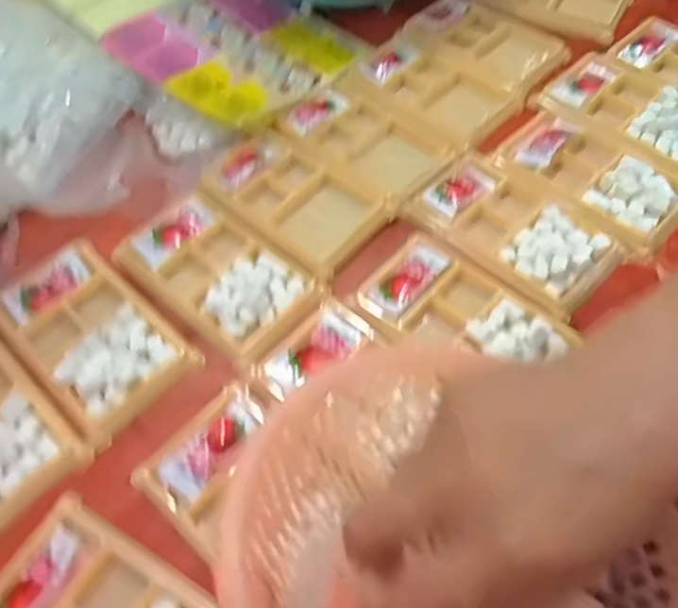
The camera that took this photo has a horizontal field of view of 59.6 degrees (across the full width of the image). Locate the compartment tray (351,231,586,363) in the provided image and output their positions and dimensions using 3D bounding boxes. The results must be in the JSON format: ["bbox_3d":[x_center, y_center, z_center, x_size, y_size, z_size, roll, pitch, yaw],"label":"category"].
[{"bbox_3d":[0.075,0.005,0.368,0.121,0.011,0.073,36,66,23],"label":"compartment tray"}]

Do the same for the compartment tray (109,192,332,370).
[{"bbox_3d":[-0.081,-0.023,0.403,0.132,0.012,0.080,34,65,22],"label":"compartment tray"}]

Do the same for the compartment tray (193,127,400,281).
[{"bbox_3d":[-0.033,-0.079,0.436,0.129,0.017,0.080,34,65,22],"label":"compartment tray"}]

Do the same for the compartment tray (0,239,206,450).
[{"bbox_3d":[-0.159,0.017,0.380,0.131,0.015,0.079,39,67,24],"label":"compartment tray"}]

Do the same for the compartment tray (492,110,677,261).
[{"bbox_3d":[0.187,-0.097,0.431,0.134,0.011,0.078,39,67,24],"label":"compartment tray"}]

